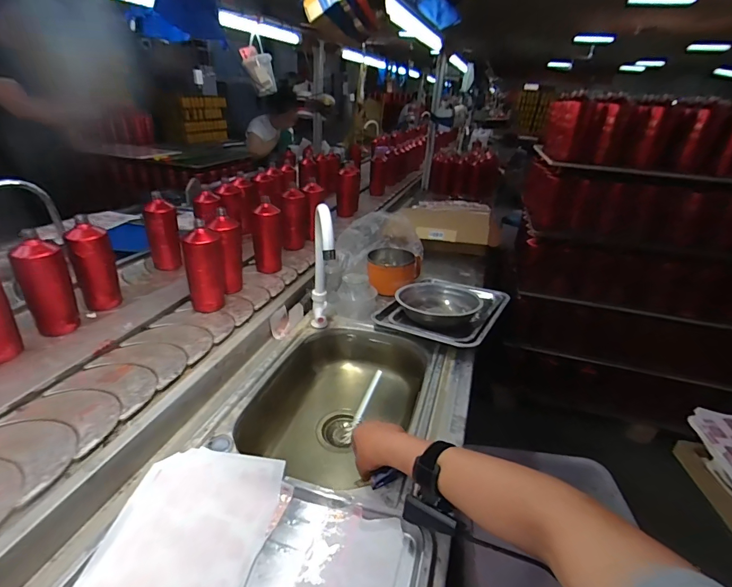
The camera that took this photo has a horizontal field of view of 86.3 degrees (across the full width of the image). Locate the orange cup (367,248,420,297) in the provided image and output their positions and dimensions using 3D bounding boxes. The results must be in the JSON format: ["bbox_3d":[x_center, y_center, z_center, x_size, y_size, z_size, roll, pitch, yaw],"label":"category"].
[{"bbox_3d":[0.075,-0.058,1.075,0.147,0.087,0.144,8,28,4],"label":"orange cup"}]

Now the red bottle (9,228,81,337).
[{"bbox_3d":[-0.651,-0.017,0.787,0.072,0.192,0.069,4,28,-2],"label":"red bottle"}]

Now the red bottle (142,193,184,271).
[{"bbox_3d":[-0.564,-0.171,1.084,0.080,0.187,0.069,-10,32,-26],"label":"red bottle"}]

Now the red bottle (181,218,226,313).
[{"bbox_3d":[-0.376,-0.061,0.912,0.081,0.191,0.079,-5,30,-18],"label":"red bottle"}]

